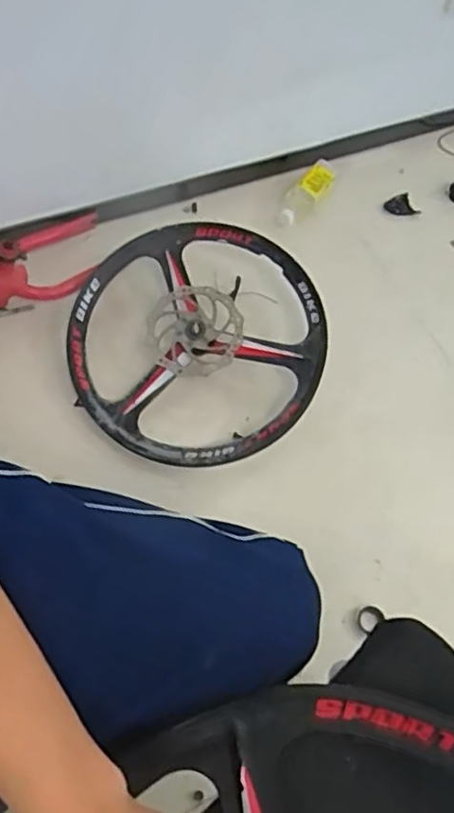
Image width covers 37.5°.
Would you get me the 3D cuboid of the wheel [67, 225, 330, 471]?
[{"bbox_3d":[-0.049,-0.101,1.109,0.414,0.127,0.414,0,74,1],"label":"wheel"}]

